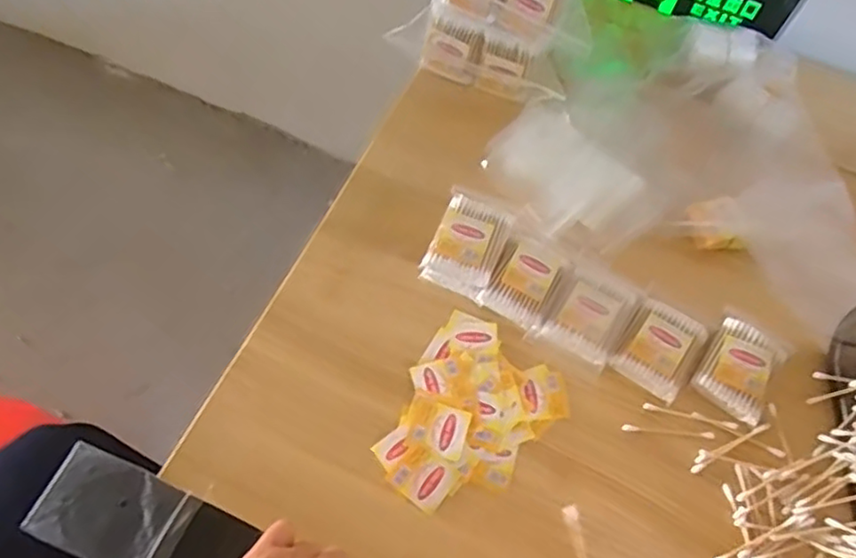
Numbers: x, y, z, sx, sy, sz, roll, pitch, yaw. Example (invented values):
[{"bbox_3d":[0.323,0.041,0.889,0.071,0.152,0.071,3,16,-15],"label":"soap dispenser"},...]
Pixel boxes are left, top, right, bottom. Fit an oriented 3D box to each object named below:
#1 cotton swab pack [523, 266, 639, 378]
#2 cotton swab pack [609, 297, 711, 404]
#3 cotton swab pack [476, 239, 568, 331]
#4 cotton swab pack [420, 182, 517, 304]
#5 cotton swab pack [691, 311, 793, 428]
[{"bbox_3d":[0.131,0.032,0.550,0.064,0.010,0.085,31,66,11],"label":"cotton swab pack"},{"bbox_3d":[0.189,0.055,0.536,0.056,0.009,0.077,34,67,12],"label":"cotton swab pack"},{"bbox_3d":[0.083,0.004,0.558,0.056,0.012,0.069,29,66,10],"label":"cotton swab pack"},{"bbox_3d":[0.034,-0.030,0.564,0.058,0.028,0.082,23,65,8],"label":"cotton swab pack"},{"bbox_3d":[0.255,0.071,0.536,0.056,0.007,0.080,34,67,13],"label":"cotton swab pack"}]

